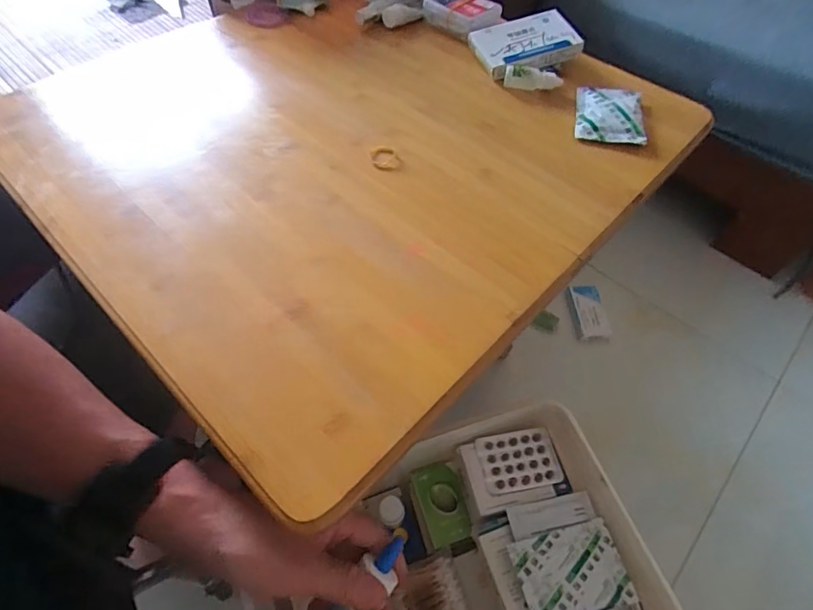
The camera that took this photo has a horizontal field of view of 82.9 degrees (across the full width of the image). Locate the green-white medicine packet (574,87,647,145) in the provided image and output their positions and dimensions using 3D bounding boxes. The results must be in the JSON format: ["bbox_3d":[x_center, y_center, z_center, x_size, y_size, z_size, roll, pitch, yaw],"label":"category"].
[{"bbox_3d":[0.212,-0.202,0.482,0.067,0.011,0.089,9,56,6],"label":"green-white medicine packet"}]

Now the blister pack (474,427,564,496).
[{"bbox_3d":[0.115,0.160,0.473,0.079,0.006,0.056,-9,56,-6],"label":"blister pack"}]

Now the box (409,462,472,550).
[{"bbox_3d":[0.037,0.216,0.499,0.053,0.018,0.079,-12,56,-9],"label":"box"}]

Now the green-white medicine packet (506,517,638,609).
[{"bbox_3d":[0.146,0.236,0.407,0.095,0.011,0.067,-11,56,-8],"label":"green-white medicine packet"}]

